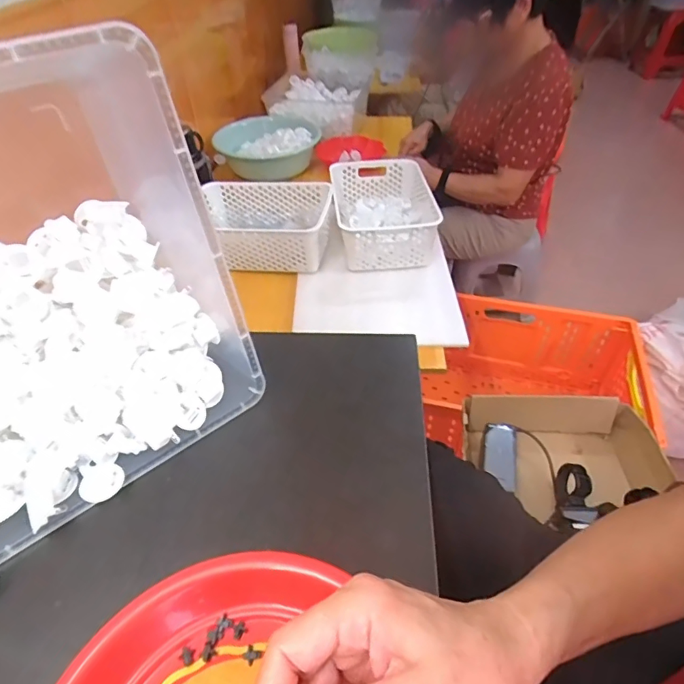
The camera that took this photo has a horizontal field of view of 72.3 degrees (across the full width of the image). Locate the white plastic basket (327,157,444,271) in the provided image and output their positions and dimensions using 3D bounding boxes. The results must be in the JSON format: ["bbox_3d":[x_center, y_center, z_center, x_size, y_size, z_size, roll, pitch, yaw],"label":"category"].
[{"bbox_3d":[0.090,-0.286,1.052,0.208,0.113,0.308,-4,45,-3],"label":"white plastic basket"}]

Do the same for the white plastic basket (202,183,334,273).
[{"bbox_3d":[-0.177,-0.253,1.023,0.302,0.105,0.201,6,45,7],"label":"white plastic basket"}]

